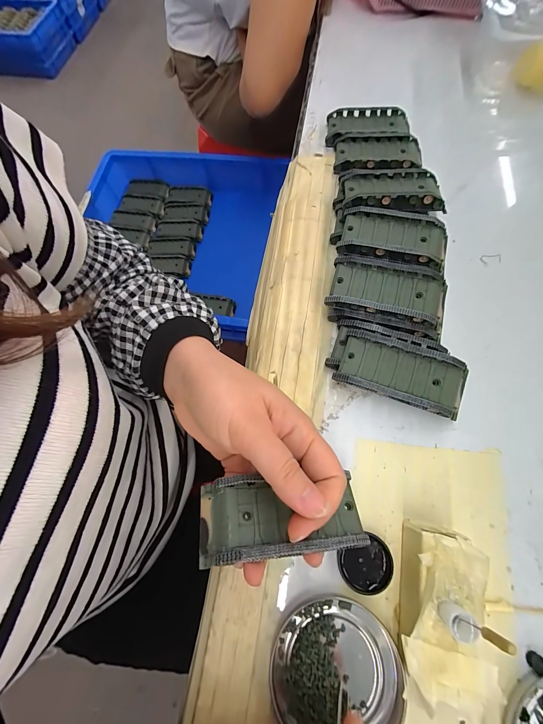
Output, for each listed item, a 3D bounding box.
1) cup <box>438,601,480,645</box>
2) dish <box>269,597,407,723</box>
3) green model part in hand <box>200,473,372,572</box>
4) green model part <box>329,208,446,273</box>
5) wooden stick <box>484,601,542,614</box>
[{"bbox_3d":[0.100,0.139,0.155,0.012,0.017,0.012,-1,70,2],"label":"cup"},{"bbox_3d":[0.040,0.191,0.179,0.079,0.008,0.068,0,70,2],"label":"dish"},{"bbox_3d":[0.007,0.090,0.170,0.096,0.018,0.042,1,53,-11],"label":"green model part in hand"},{"bbox_3d":[0.108,-0.115,0.271,0.102,0.025,0.055,19,72,9],"label":"green model part"},{"bbox_3d":[0.169,0.160,0.185,0.058,0.004,0.006,2,70,3],"label":"wooden stick"}]

